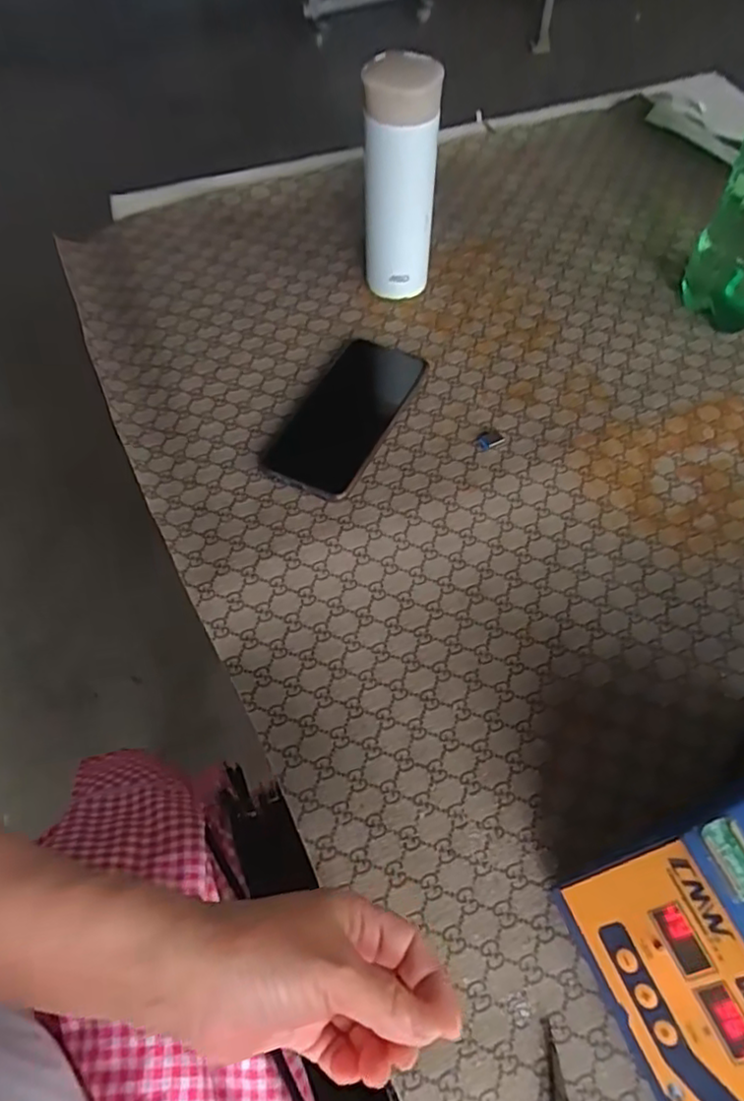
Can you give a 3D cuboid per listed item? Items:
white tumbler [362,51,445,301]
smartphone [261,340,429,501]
[{"bbox_3d":[0.022,-0.318,0.570,0.056,0.181,0.071,-5,60,-1],"label":"white tumbler"},{"bbox_3d":[-0.021,-0.116,0.553,0.081,0.016,0.176,23,63,14],"label":"smartphone"}]

